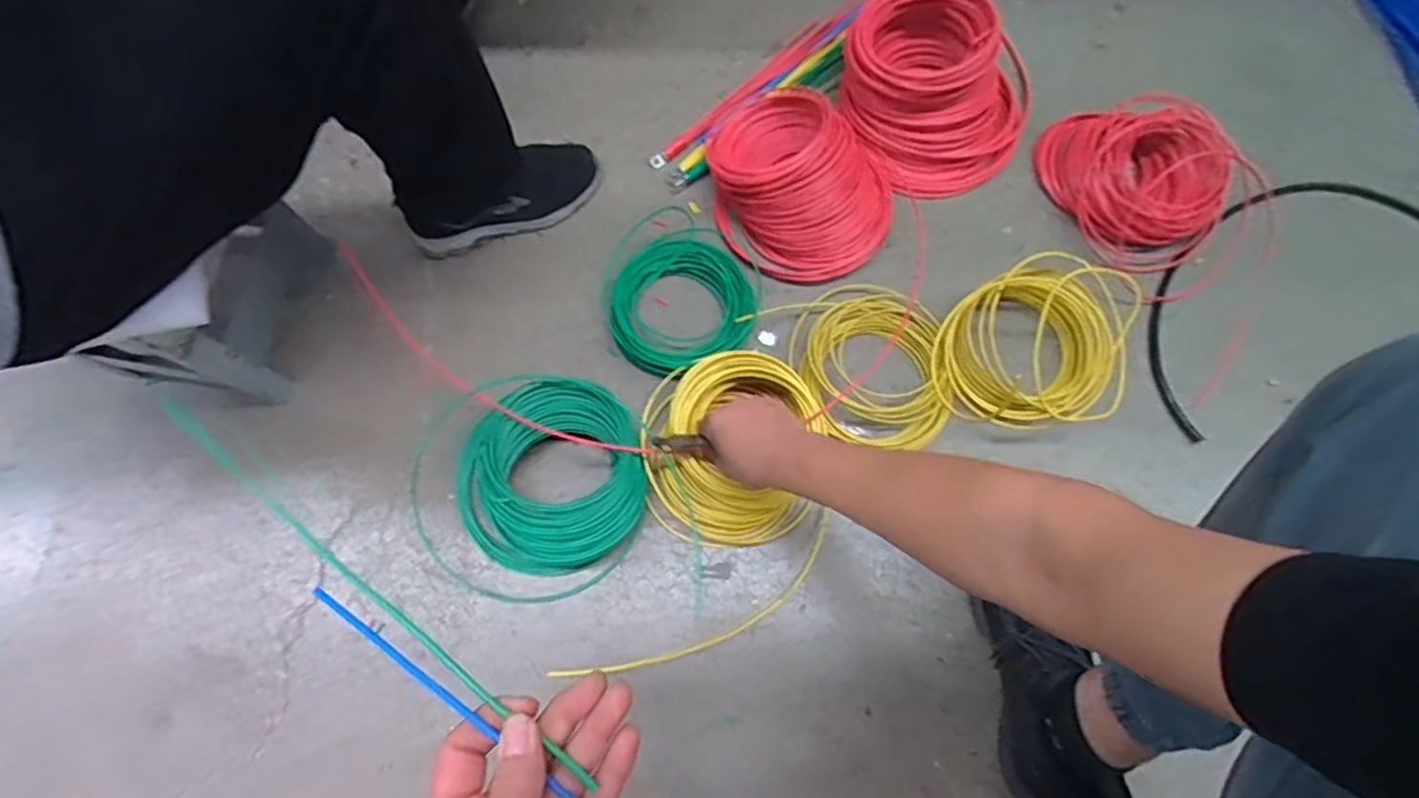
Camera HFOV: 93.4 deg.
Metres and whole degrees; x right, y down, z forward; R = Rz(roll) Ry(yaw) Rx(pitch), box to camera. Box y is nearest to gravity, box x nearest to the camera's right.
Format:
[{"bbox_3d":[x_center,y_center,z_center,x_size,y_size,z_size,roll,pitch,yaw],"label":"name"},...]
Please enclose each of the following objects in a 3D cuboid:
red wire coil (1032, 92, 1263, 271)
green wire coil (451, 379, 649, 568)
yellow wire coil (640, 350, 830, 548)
[{"bbox_3d":[0.565,-0.296,0.864,0.203,0.078,0.218,0,72,0],"label":"red wire coil"},{"bbox_3d":[-0.182,0.090,0.749,0.216,0.099,0.197,0,72,0],"label":"green wire coil"},{"bbox_3d":[0.029,0.057,0.758,0.202,0.074,0.204,0,72,0],"label":"yellow wire coil"}]

